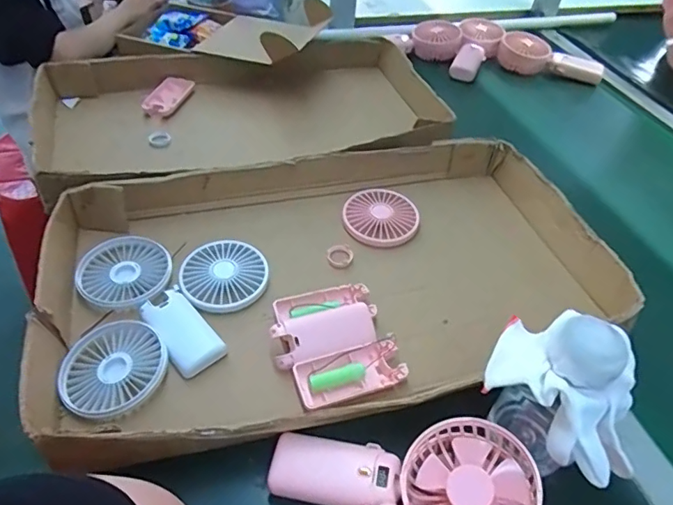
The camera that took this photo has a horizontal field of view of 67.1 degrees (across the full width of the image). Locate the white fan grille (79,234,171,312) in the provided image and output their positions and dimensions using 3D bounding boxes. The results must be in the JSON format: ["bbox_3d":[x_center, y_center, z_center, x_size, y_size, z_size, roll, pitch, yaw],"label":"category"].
[{"bbox_3d":[-0.214,0.018,0.514,0.085,0.014,0.092,-7,47,-12],"label":"white fan grille"}]

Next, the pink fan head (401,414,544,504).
[{"bbox_3d":[0.094,0.165,0.355,0.090,0.042,0.091,-25,50,2],"label":"pink fan head"}]

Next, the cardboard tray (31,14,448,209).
[{"bbox_3d":[-0.121,-0.204,0.734,0.565,0.140,0.314,-9,47,-14],"label":"cardboard tray"}]

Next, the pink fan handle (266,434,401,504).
[{"bbox_3d":[-0.002,0.163,0.377,0.094,0.021,0.045,10,46,4],"label":"pink fan handle"}]

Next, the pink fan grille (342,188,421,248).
[{"bbox_3d":[0.052,-0.042,0.595,0.085,0.013,0.087,3,46,-3],"label":"pink fan grille"}]

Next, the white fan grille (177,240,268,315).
[{"bbox_3d":[-0.115,0.022,0.520,0.084,0.011,0.087,-10,48,-15],"label":"white fan grille"}]

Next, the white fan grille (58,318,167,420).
[{"bbox_3d":[-0.192,0.100,0.438,0.084,0.019,0.086,-20,51,-23],"label":"white fan grille"}]

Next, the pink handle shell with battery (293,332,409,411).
[{"bbox_3d":[0.013,0.105,0.439,0.094,0.010,0.046,-12,48,-16],"label":"pink handle shell with battery"}]

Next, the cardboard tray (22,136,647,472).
[{"bbox_3d":[-0.004,0.025,0.518,0.547,0.080,0.320,-12,49,-17],"label":"cardboard tray"}]

